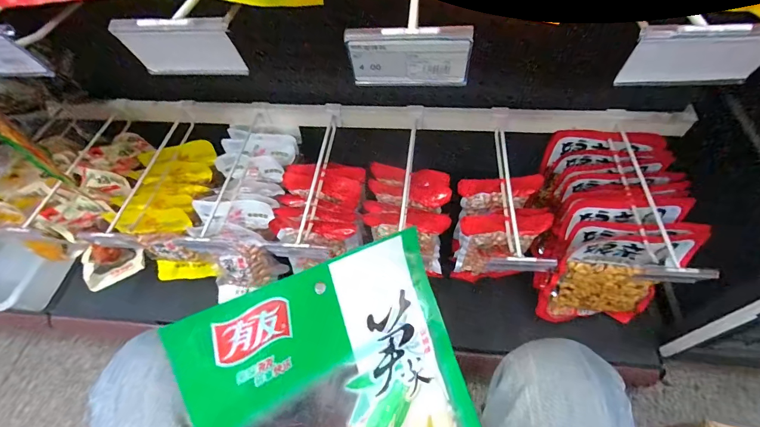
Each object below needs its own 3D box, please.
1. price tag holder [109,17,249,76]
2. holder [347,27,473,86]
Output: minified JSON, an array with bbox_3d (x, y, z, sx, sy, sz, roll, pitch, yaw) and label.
[{"bbox_3d":[-0.138,-0.114,0.259,0.079,0.044,0.008,2,56,5],"label":"price tag holder"},{"bbox_3d":[0.020,-0.103,0.252,0.079,0.045,0.009,2,56,5],"label":"holder"}]

